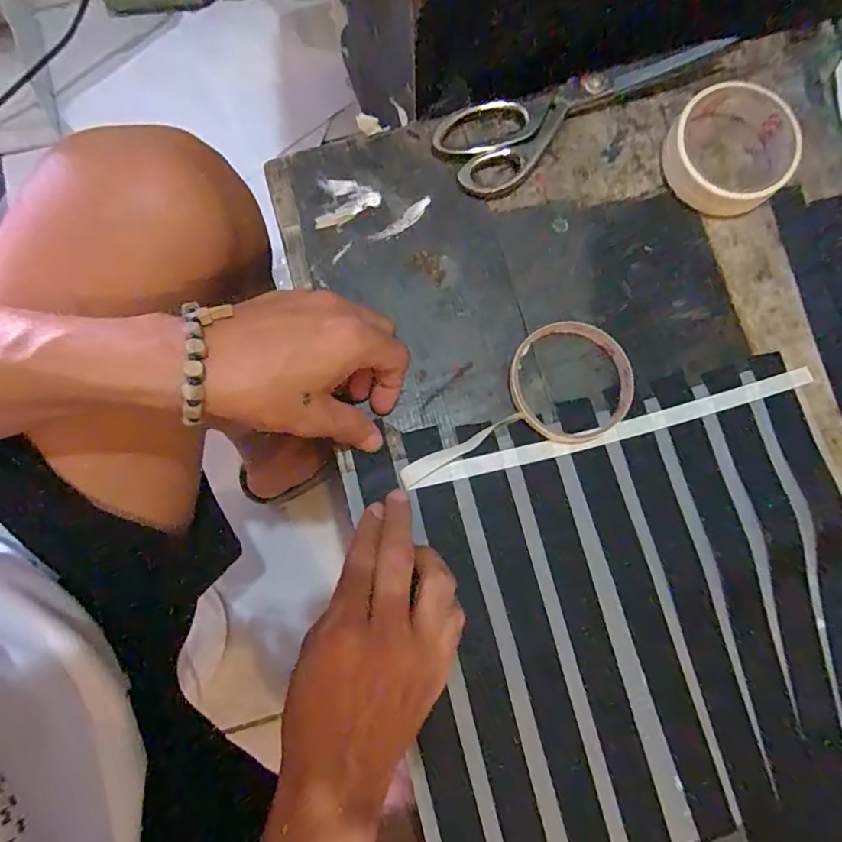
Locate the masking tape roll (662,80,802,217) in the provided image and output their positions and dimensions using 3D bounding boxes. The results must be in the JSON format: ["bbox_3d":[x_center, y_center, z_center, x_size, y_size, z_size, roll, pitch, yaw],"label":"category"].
[{"bbox_3d":[0.227,-0.200,0.380,0.086,0.029,0.089,0,79,-1],"label":"masking tape roll"}]

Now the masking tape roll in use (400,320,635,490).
[{"bbox_3d":[0.064,-0.005,0.351,0.174,0.011,0.081,-29,81,-8],"label":"masking tape roll in use"}]

